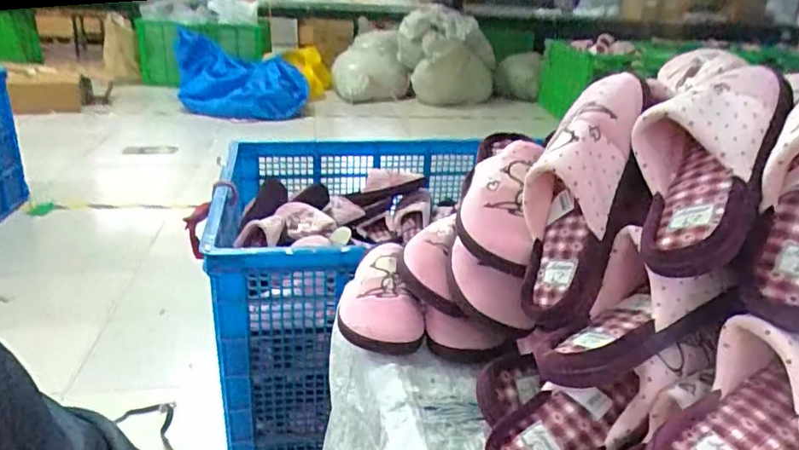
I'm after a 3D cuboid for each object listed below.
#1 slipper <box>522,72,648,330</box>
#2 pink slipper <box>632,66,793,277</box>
[{"bbox_3d":[0.166,-0.029,0.534,0.100,0.243,0.078,15,-1,27],"label":"slipper"},{"bbox_3d":[0.252,-0.061,0.491,0.106,0.071,0.232,23,57,25],"label":"pink slipper"}]

